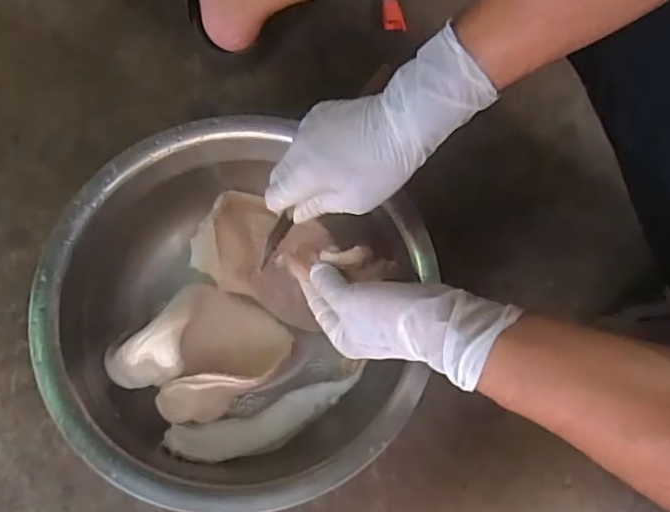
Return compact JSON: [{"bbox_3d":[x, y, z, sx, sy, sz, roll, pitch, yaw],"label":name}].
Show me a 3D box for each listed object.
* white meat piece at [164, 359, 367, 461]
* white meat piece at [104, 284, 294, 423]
[{"bbox_3d":[-0.055,0.145,0.510,0.175,0.024,0.044,-17,71,-6],"label":"white meat piece"},{"bbox_3d":[-0.119,0.087,0.517,0.146,0.055,0.112,-32,74,-11],"label":"white meat piece"}]

